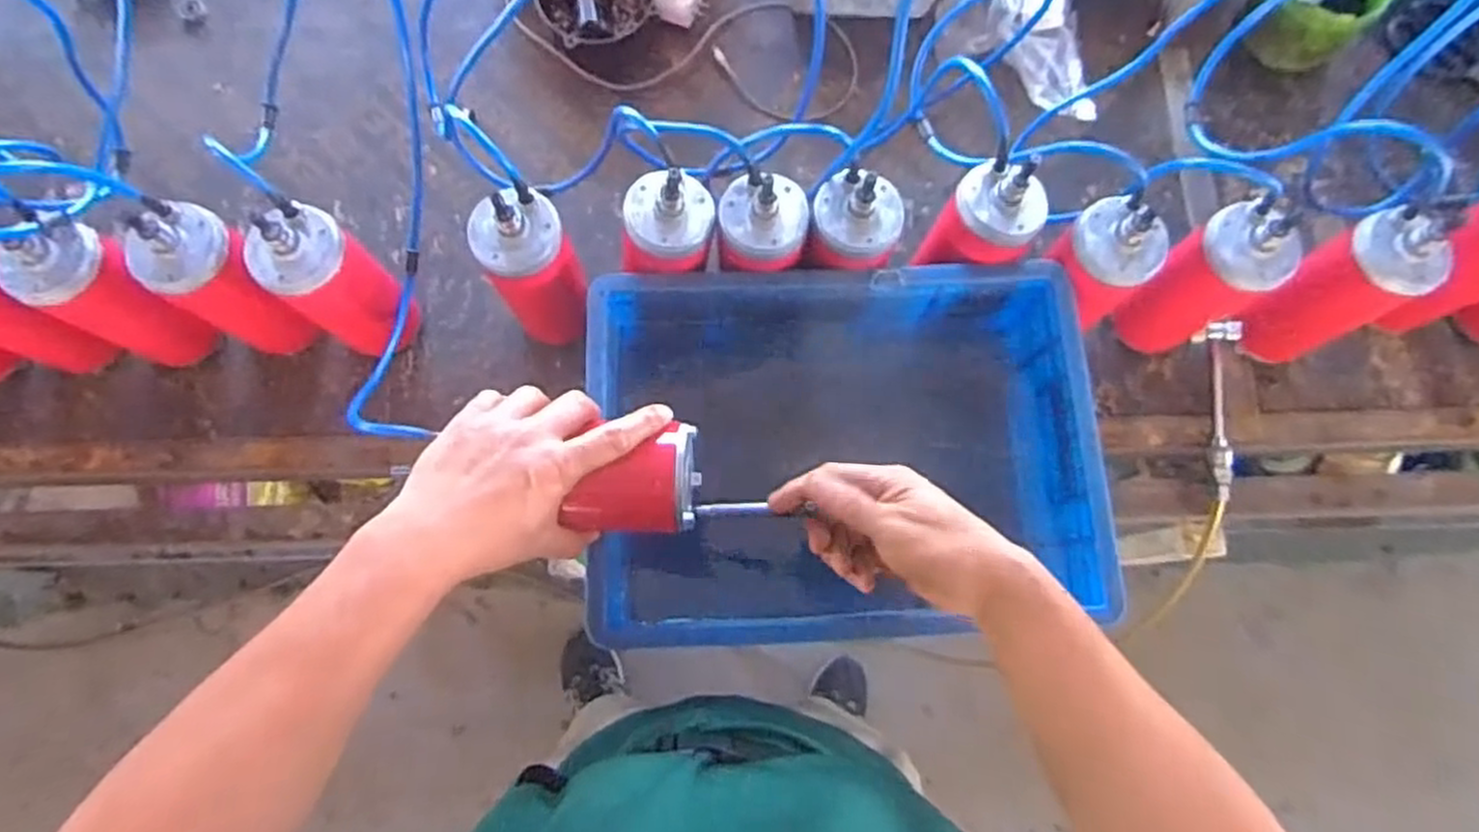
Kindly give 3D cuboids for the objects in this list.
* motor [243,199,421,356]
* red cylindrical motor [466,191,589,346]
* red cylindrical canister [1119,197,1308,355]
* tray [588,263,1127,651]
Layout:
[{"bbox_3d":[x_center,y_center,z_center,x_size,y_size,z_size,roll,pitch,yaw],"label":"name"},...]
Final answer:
[{"bbox_3d":[-0.344,-0.110,0.665,0.070,0.197,0.075,0,76,-1],"label":"motor"},{"bbox_3d":[-0.175,-0.126,0.650,0.073,0.155,0.070,0,76,-1],"label":"red cylindrical motor"},{"bbox_3d":[0.415,-0.119,0.684,0.075,0.195,0.073,-32,78,-9],"label":"red cylindrical canister"},{"bbox_3d":[0.080,0.020,0.669,0.398,0.155,0.274,-2,76,-2],"label":"tray"}]

